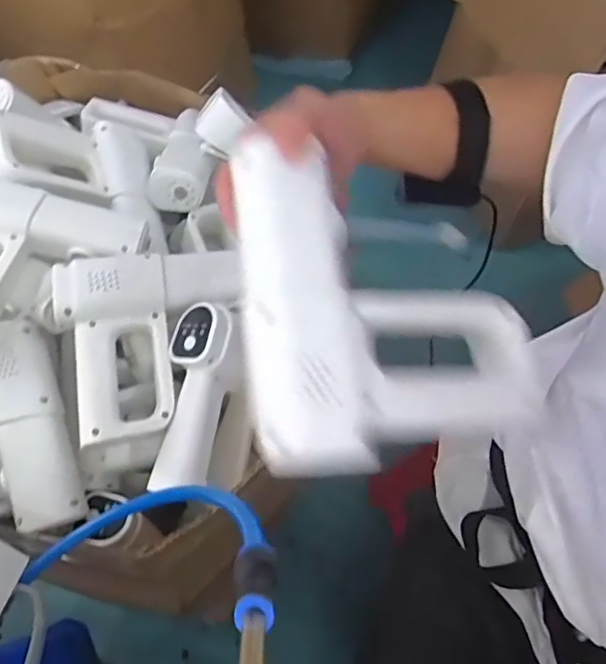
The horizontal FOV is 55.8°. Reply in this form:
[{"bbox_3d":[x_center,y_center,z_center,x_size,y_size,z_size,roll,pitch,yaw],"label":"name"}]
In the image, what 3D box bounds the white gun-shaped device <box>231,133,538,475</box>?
[{"bbox_3d":[0.039,-0.021,0.382,0.175,0.065,0.200,-12,81,-21],"label":"white gun-shaped device"}]

